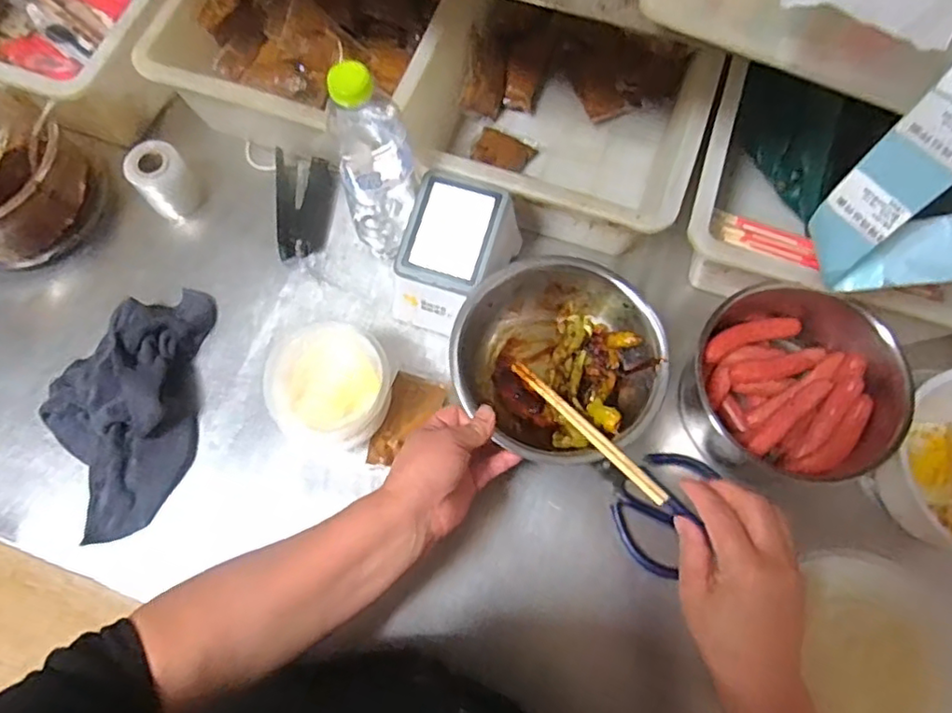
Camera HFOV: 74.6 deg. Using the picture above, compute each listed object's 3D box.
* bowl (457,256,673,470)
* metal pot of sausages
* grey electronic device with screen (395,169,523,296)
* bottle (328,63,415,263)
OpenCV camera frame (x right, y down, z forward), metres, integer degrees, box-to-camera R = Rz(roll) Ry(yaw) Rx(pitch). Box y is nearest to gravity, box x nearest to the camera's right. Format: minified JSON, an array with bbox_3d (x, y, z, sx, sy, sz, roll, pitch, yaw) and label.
[{"bbox_3d":[0.072,0.009,0.563,0.176,0.069,0.174,0,73,1],"label":"bowl"},{"bbox_3d":[0.273,0.018,0.557,0.168,0.099,0.170,0,73,1],"label":"metal pot of sausages"},{"bbox_3d":[-0.016,-0.101,0.593,0.093,0.098,0.103,19,74,7],"label":"grey electronic device with screen"},{"bbox_3d":[-0.090,-0.171,0.562,0.072,0.219,0.064,-18,73,-4],"label":"bottle"}]

